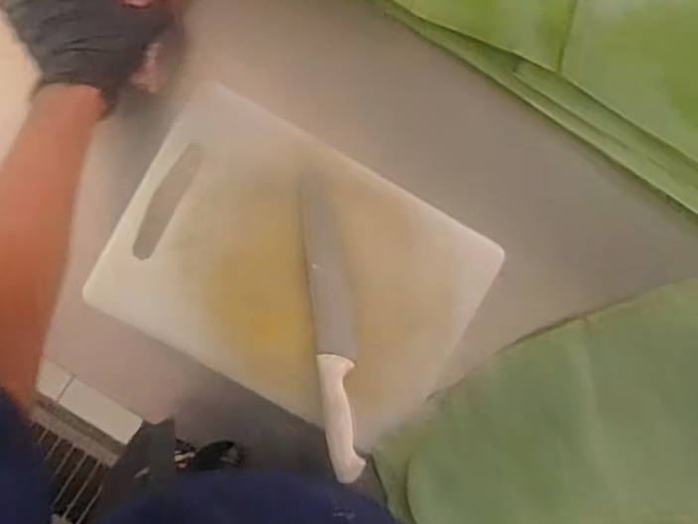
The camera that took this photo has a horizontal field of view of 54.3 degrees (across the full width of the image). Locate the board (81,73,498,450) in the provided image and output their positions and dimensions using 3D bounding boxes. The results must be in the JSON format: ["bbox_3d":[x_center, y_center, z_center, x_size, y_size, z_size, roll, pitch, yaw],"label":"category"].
[{"bbox_3d":[-0.049,0.008,0.663,0.339,0.012,0.238,29,90,-5],"label":"board"}]

